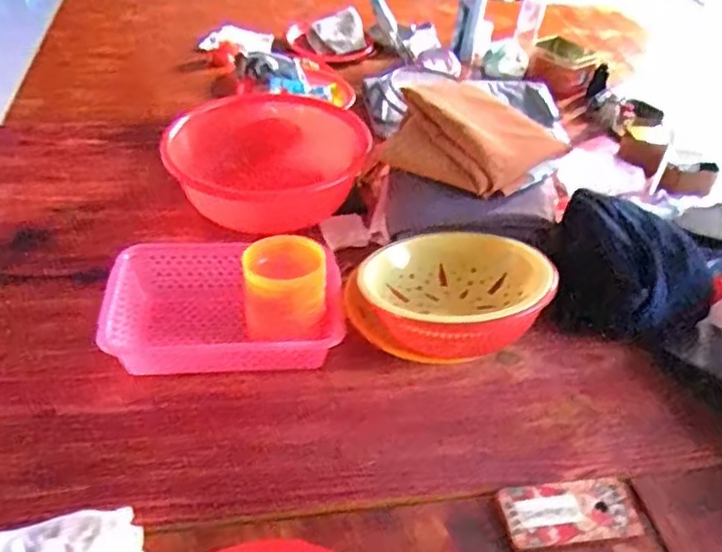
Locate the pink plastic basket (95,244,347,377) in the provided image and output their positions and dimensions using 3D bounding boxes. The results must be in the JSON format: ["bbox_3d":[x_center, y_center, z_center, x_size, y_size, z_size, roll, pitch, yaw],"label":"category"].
[{"bbox_3d":[-0.184,0.044,0.921,0.303,0.082,0.206,1,40,-6],"label":"pink plastic basket"}]

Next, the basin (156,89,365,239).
[{"bbox_3d":[-0.163,-0.214,1.200,0.336,0.120,0.325,3,39,-3],"label":"basin"}]

